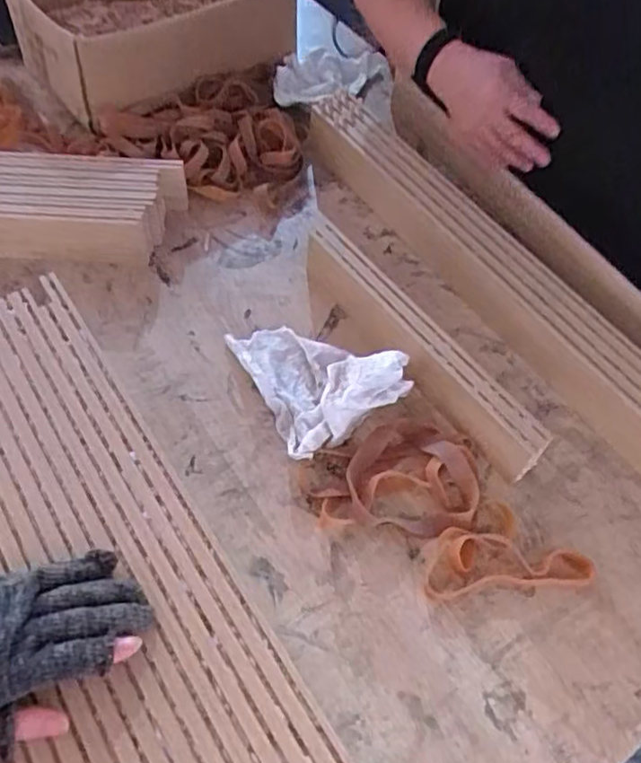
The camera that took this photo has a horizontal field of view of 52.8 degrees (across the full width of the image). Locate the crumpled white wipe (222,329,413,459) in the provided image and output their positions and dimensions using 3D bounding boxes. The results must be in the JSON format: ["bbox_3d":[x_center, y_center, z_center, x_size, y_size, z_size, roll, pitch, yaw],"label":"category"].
[{"bbox_3d":[-0.013,-0.019,0.674,0.143,0.057,0.173,-30,62,-21],"label":"crumpled white wipe"}]

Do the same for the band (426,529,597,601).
[{"bbox_3d":[0.168,0.159,0.585,0.151,0.016,0.060,-4,56,-5],"label":"band"}]

